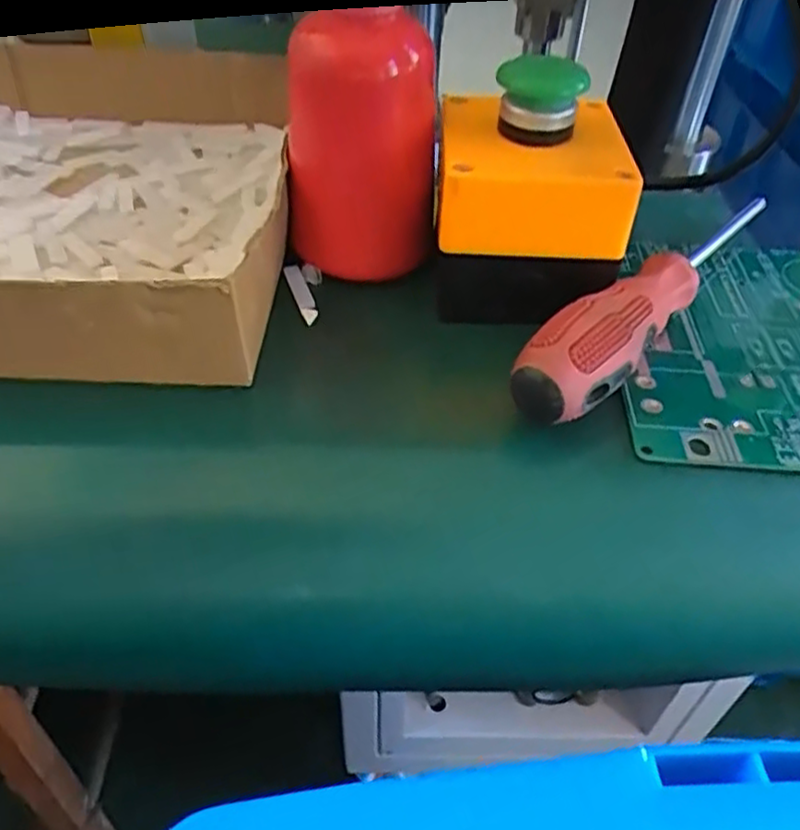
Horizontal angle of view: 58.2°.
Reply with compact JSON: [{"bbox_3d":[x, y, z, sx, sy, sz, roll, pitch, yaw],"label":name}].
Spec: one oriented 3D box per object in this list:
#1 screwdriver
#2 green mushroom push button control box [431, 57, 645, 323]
[{"bbox_3d":[0.111,-0.051,0.288,0.027,0.033,0.192,35,54,28],"label":"screwdriver"},{"bbox_3d":[0.051,-0.087,0.284,0.071,0.084,0.066,4,45,2],"label":"green mushroom push button control box"}]

